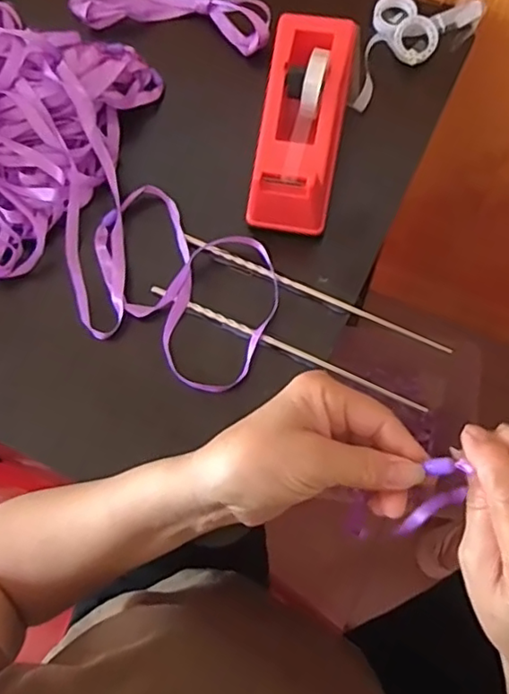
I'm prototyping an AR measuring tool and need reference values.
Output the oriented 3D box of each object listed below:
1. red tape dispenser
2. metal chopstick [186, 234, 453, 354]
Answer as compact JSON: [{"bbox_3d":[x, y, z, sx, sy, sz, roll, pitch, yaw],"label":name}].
[{"bbox_3d":[0.036,-0.169,0.465,0.063,0.077,0.155,10,75,7],"label":"red tape dispenser"},{"bbox_3d":[0.045,-0.041,0.463,0.217,0.007,0.010,25,78,11],"label":"metal chopstick"}]

